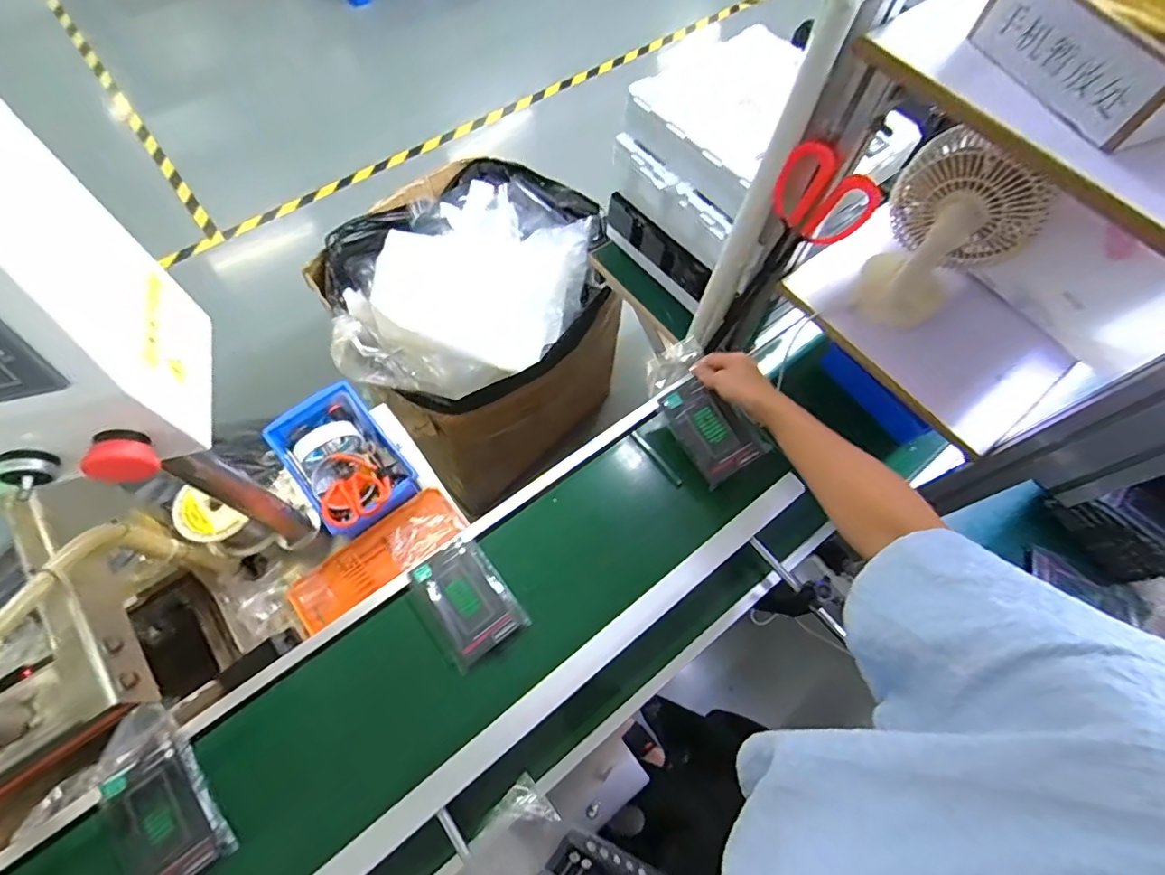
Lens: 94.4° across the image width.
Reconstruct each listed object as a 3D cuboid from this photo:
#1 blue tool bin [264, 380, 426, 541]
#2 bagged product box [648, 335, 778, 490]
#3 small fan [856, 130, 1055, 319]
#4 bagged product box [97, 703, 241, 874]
[{"bbox_3d":[-0.343,0.034,0.790,0.143,0.076,0.223,-37,73,-17],"label":"blue tool bin"},{"bbox_3d":[0.154,-0.037,0.708,0.091,0.026,0.185,-35,77,8],"label":"bagged product box"},{"bbox_3d":[0.406,-0.221,0.615,0.154,0.197,0.093,32,69,11],"label":"small fan"},{"bbox_3d":[-0.444,0.372,0.567,0.085,0.023,0.186,-35,72,-16],"label":"bagged product box"}]

